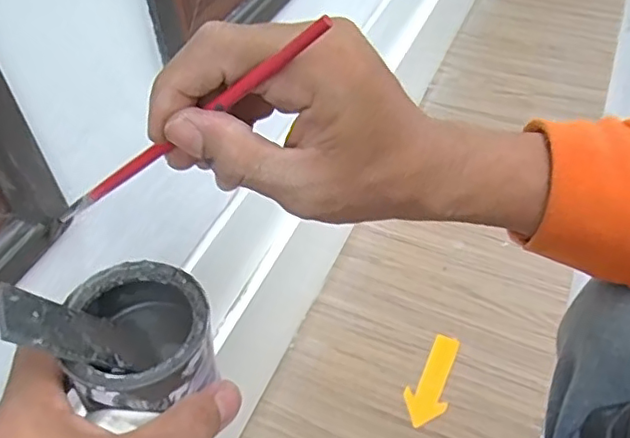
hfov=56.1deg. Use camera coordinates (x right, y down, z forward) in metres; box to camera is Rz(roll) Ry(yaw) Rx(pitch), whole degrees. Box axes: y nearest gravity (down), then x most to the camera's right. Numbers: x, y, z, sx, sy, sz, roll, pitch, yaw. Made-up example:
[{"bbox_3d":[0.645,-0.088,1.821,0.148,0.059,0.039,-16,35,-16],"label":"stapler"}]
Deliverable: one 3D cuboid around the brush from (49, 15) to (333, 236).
[{"bbox_3d":[-0.065,-0.029,0.250,0.189,0.007,0.007,-26,36,36],"label":"brush"}]

